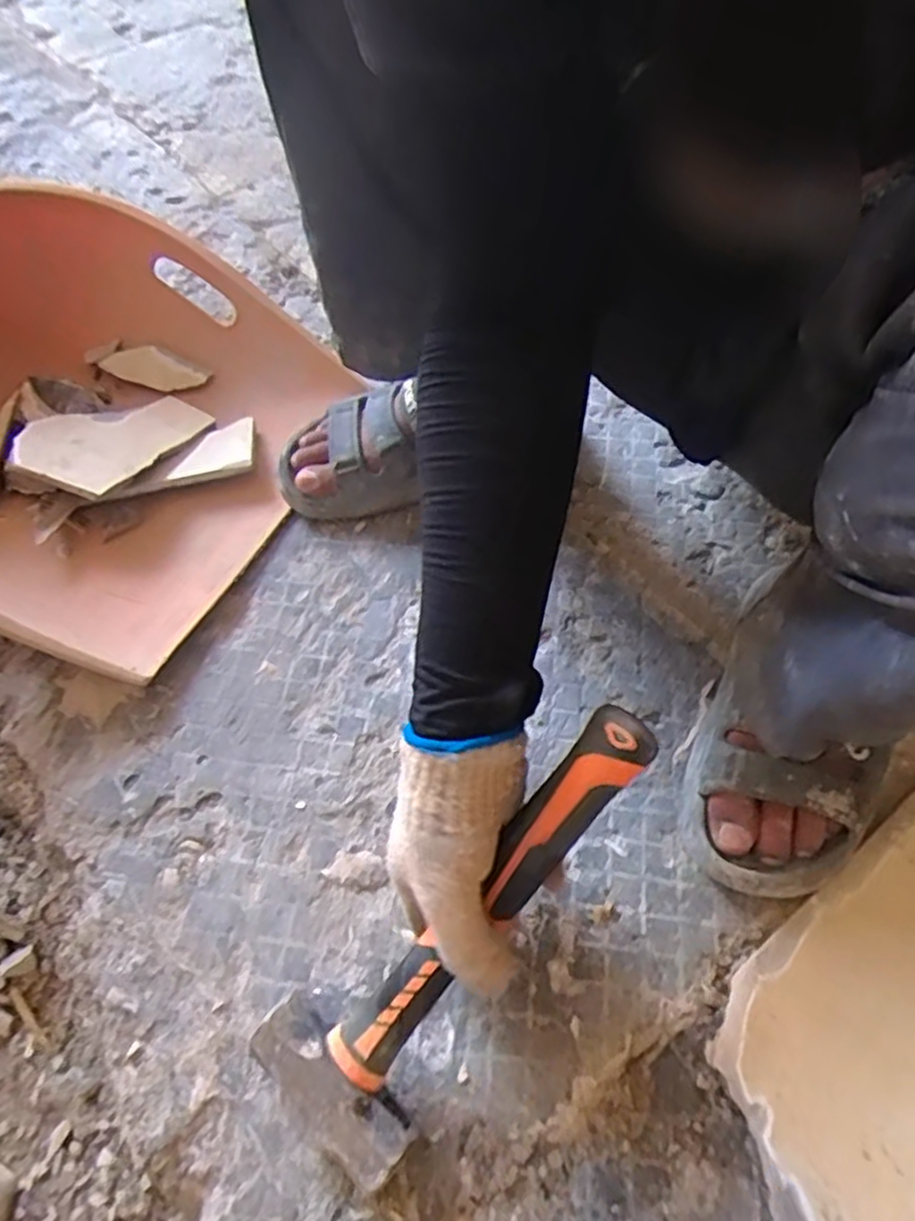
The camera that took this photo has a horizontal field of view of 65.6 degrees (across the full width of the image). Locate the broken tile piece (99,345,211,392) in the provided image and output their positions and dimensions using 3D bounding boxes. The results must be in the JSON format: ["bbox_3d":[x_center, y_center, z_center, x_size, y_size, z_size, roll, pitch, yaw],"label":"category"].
[{"bbox_3d":[-0.307,-0.248,0.722,0.109,0.008,0.045,20,71,-2],"label":"broken tile piece"}]

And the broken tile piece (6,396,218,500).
[{"bbox_3d":[-0.314,-0.157,0.644,0.098,0.012,0.171,29,44,6],"label":"broken tile piece"}]

